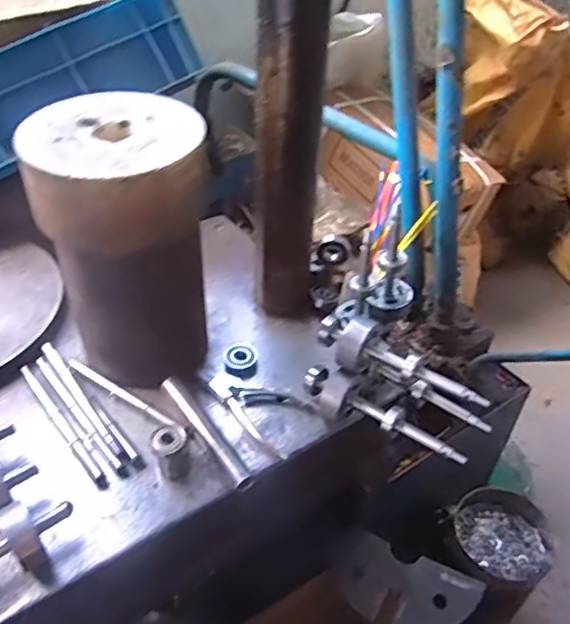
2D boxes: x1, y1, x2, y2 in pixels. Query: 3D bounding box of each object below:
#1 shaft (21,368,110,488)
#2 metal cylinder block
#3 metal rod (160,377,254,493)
[{"bbox_3d":[-0.209,0.105,0.584,0.010,0.013,0.162,-28,50,-29],"label":"shaft"},{"bbox_3d":[-0.140,-0.050,0.578,0.145,0.252,0.133,-9,44,-13],"label":"metal cylinder block"},{"bbox_3d":[-0.074,0.110,0.580,0.016,0.015,0.141,-25,49,-27],"label":"metal rod"}]

